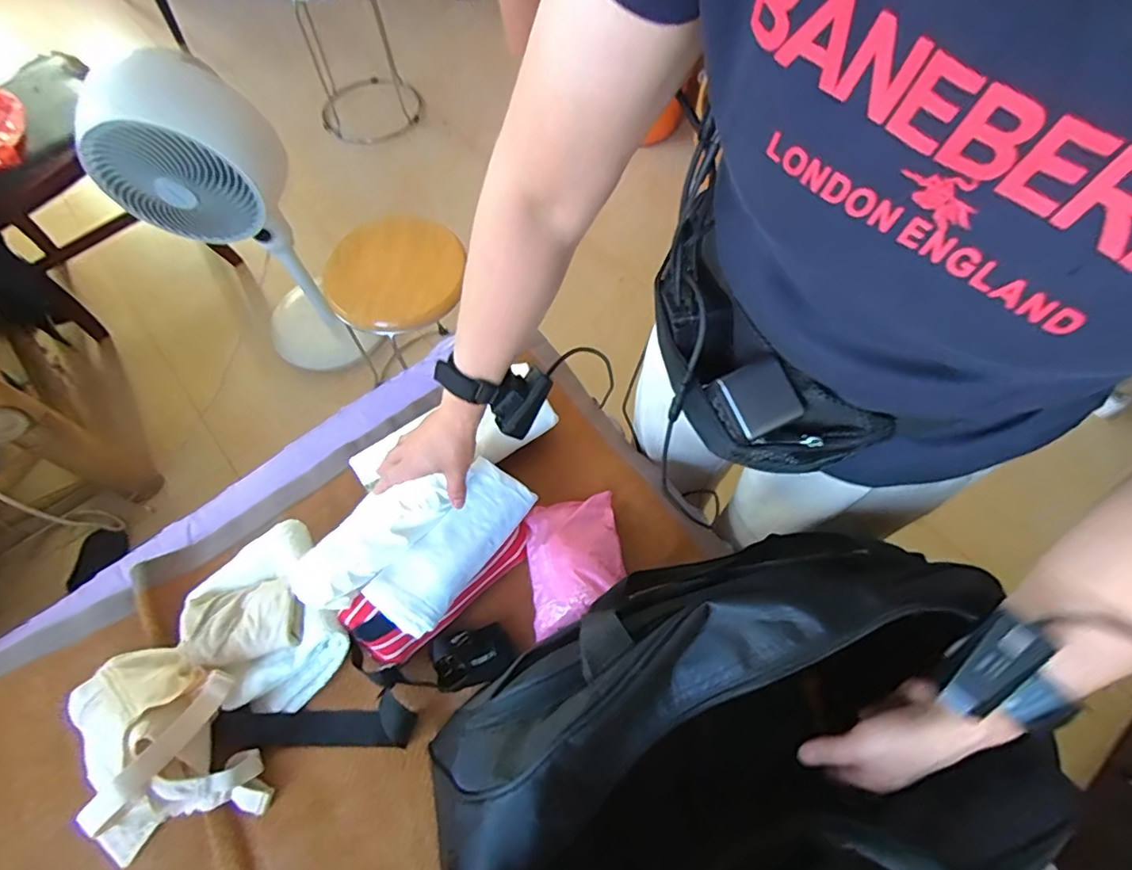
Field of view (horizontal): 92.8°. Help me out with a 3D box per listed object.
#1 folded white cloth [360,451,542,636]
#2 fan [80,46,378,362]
[{"bbox_3d":[-0.134,0.131,0.652,0.089,0.031,0.214,32,69,16],"label":"folded white cloth"},{"bbox_3d":[-0.685,-0.429,1.162,0.271,0.731,0.307,-35,68,-15],"label":"fan"}]

